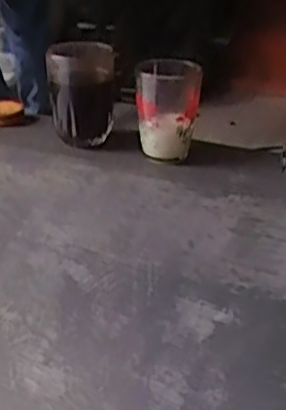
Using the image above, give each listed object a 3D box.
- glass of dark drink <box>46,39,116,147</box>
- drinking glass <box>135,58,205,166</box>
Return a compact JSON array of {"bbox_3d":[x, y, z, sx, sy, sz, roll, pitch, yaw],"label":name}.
[{"bbox_3d":[-0.066,-0.126,0.731,0.070,0.098,0.086,-3,27,-5],"label":"glass of dark drink"},{"bbox_3d":[0.026,-0.099,0.692,0.065,0.090,0.059,-1,27,-1],"label":"drinking glass"}]

